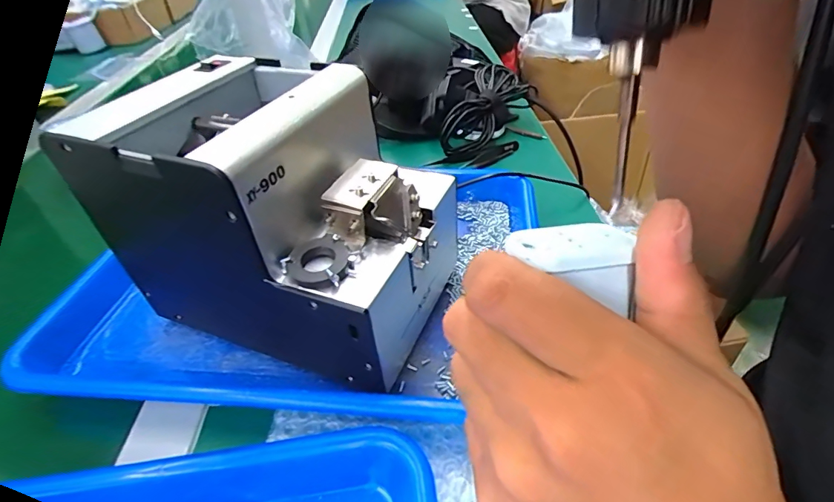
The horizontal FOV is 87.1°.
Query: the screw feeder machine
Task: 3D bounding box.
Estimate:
[{"bbox_3d":[-0.081,-0.023,0.273,0.178,0.145,0.127,13,44,21],"label":"screw feeder machine"}]

